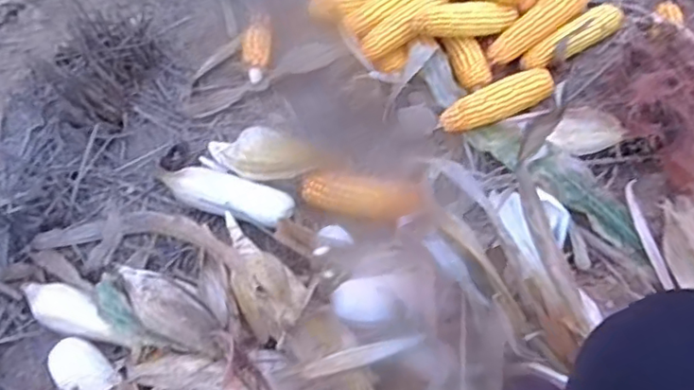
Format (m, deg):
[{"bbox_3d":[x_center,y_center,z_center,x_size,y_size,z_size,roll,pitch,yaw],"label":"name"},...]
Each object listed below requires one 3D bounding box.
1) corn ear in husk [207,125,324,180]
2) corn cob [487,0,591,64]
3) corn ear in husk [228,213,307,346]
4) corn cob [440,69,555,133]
[{"bbox_3d":[-0.120,-0.058,0.840,0.185,0.063,0.053,5,64,19],"label":"corn ear in husk"},{"bbox_3d":[0.313,-0.278,0.966,0.202,0.046,0.055,-36,70,-1],"label":"corn cob"},{"bbox_3d":[-0.102,0.102,0.724,0.074,0.085,0.242,-26,29,-13],"label":"corn ear in husk"},{"bbox_3d":[0.232,-0.143,0.913,0.189,0.042,0.052,-21,67,-11],"label":"corn cob"}]

